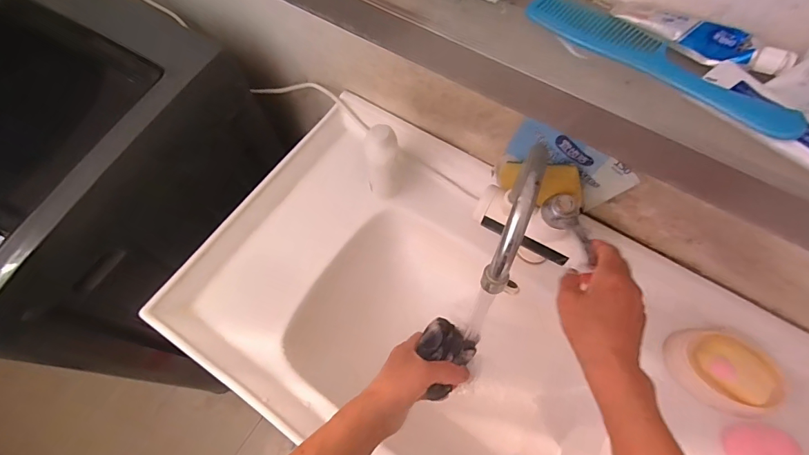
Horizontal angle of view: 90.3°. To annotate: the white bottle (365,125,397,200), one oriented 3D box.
[{"bbox_3d":[-0.032,-0.093,0.580,0.048,0.111,0.054,-5,65,-1],"label":"white bottle"}]

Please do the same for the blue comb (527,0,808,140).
[{"bbox_3d":[0.185,-0.128,0.300,0.206,0.014,0.041,41,72,18],"label":"blue comb"}]

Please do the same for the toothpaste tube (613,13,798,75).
[{"bbox_3d":[0.228,-0.147,0.308,0.117,0.016,0.031,25,68,12],"label":"toothpaste tube"}]

